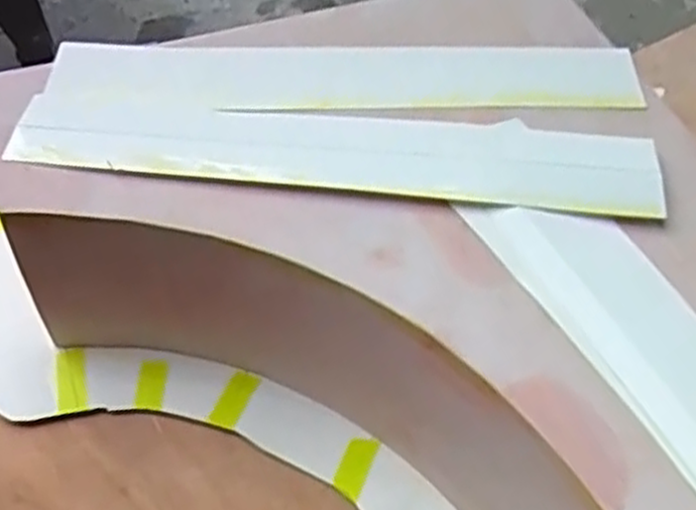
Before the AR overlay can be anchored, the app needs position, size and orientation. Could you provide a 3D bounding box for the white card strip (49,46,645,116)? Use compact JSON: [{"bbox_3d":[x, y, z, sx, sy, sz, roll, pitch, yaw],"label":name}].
[{"bbox_3d":[0.000,-0.109,0.478,0.355,0.010,0.061,0,52,-1],"label":"white card strip"}]

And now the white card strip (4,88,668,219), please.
[{"bbox_3d":[-0.007,-0.059,0.431,0.351,0.008,0.062,5,53,2],"label":"white card strip"}]

